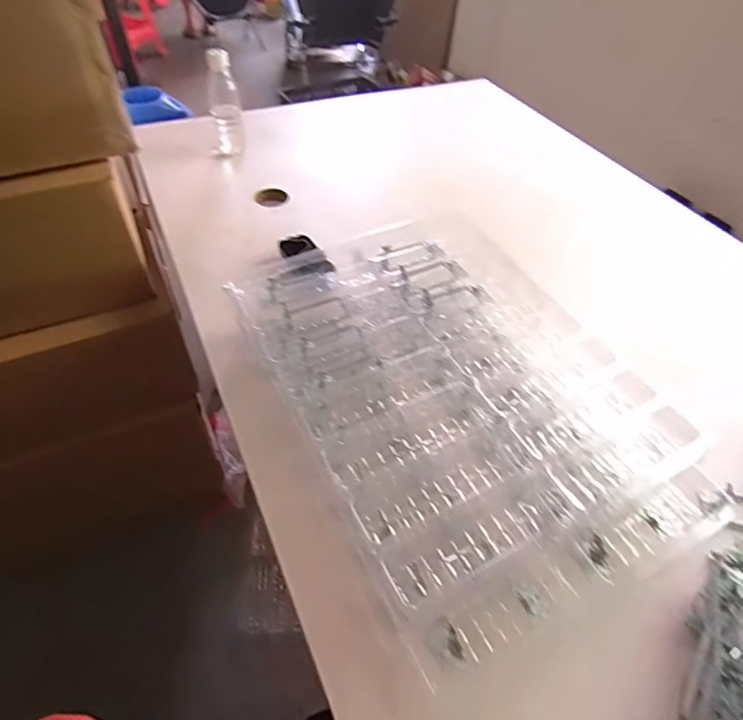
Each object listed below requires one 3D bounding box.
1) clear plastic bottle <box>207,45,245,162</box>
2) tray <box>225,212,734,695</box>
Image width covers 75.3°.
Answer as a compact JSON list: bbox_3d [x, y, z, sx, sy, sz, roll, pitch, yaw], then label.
[{"bbox_3d":[-0.275,-0.471,0.902,0.061,0.176,0.055,-8,51,-11],"label":"clear plastic bottle"},{"bbox_3d":[0.084,0.019,0.531,0.353,0.064,0.493,-23,59,-20],"label":"tray"}]

